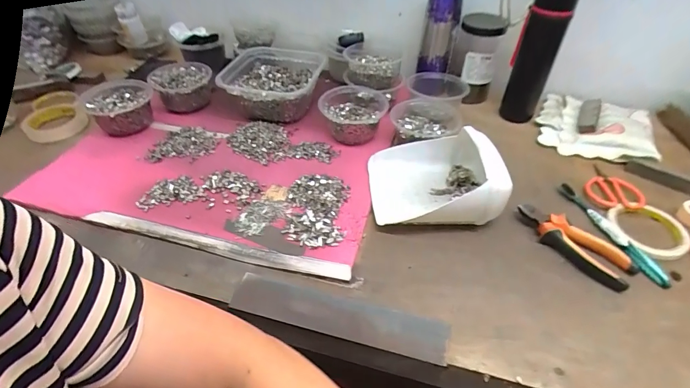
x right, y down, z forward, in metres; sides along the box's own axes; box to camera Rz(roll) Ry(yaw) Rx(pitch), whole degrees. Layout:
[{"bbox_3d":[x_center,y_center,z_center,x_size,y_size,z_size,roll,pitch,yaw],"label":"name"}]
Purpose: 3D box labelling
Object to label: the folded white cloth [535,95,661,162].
[{"bbox_3d":[0.463,-0.136,0.689,0.183,0.029,0.184,19,52,17],"label":"folded white cloth"}]

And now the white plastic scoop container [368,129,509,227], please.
[{"bbox_3d":[0.126,-0.031,0.533,0.175,0.081,0.152,1,46,0],"label":"white plastic scoop container"}]

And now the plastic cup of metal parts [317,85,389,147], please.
[{"bbox_3d":[0.013,-0.144,0.656,0.108,0.048,0.123,9,43,9],"label":"plastic cup of metal parts"}]

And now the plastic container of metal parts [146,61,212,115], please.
[{"bbox_3d":[-0.305,-0.205,0.712,0.106,0.050,0.095,-20,46,-21],"label":"plastic container of metal parts"}]

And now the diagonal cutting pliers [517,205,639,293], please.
[{"bbox_3d":[0.295,0.063,0.487,0.147,0.019,0.052,33,51,31],"label":"diagonal cutting pliers"}]

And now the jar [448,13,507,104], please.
[{"bbox_3d":[0.245,-0.258,0.716,0.087,0.142,0.071,15,44,15],"label":"jar"}]

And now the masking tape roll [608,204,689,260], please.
[{"bbox_3d":[0.424,0.050,0.517,0.100,0.018,0.100,0,42,0],"label":"masking tape roll"}]

